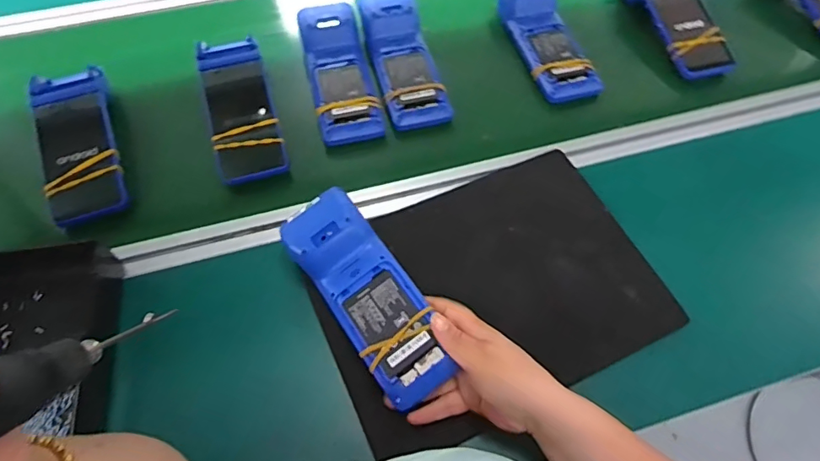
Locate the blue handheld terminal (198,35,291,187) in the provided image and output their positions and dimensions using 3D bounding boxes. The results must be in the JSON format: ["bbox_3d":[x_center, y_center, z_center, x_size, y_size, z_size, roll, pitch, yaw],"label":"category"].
[{"bbox_3d":[-0.215,-0.159,0.630,0.079,0.037,0.218,-16,62,-8],"label":"blue handheld terminal"}]

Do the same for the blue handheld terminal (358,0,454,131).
[{"bbox_3d":[-0.010,-0.236,0.675,0.086,0.061,0.202,-14,62,-8],"label":"blue handheld terminal"}]

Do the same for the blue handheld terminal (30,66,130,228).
[{"bbox_3d":[-0.399,-0.111,0.601,0.080,0.036,0.219,-19,63,-10],"label":"blue handheld terminal"}]

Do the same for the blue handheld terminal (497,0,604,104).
[{"bbox_3d":[0.193,-0.277,0.704,0.081,0.043,0.212,-15,62,-8],"label":"blue handheld terminal"}]

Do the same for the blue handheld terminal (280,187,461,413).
[{"bbox_3d":[-0.040,0.060,0.486,0.082,0.032,0.220,-29,72,-15],"label":"blue handheld terminal"}]

